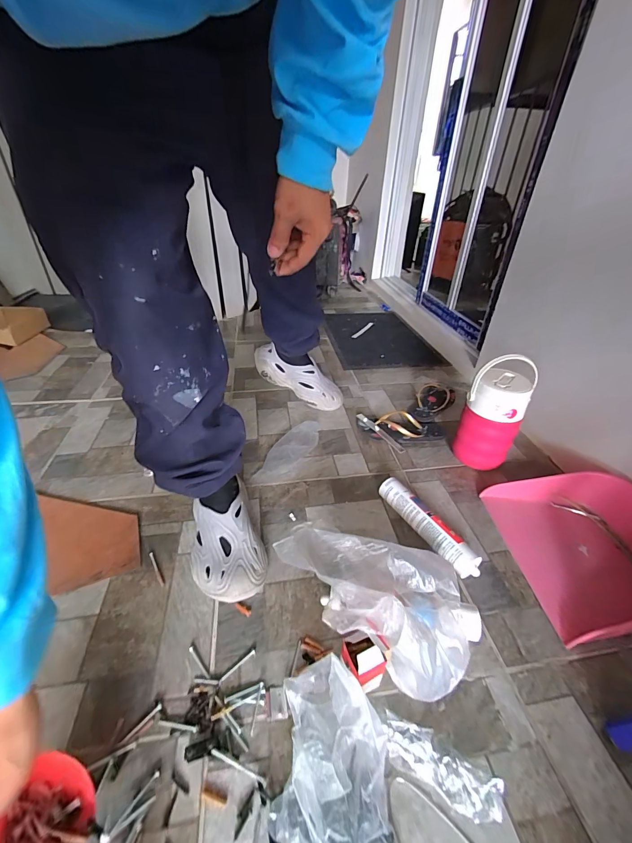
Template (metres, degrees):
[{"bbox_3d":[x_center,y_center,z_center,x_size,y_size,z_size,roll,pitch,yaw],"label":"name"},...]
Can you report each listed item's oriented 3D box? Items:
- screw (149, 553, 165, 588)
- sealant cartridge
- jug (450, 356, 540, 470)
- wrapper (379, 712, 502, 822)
[{"bbox_3d":[-0.268,0.247,0.582,0.007,0.004,0.073,-22,42,-30],"label":"screw"},{"bbox_3d":[0.203,0.194,0.648,0.046,0.055,0.227,-19,41,-26],"label":"sealant cartridge"},{"bbox_3d":[0.386,-0.008,0.760,0.112,0.256,0.099,28,44,33],"label":"jug"},{"bbox_3d":[0.136,0.383,0.386,0.127,0.046,0.042,19,39,21],"label":"wrapper"}]

